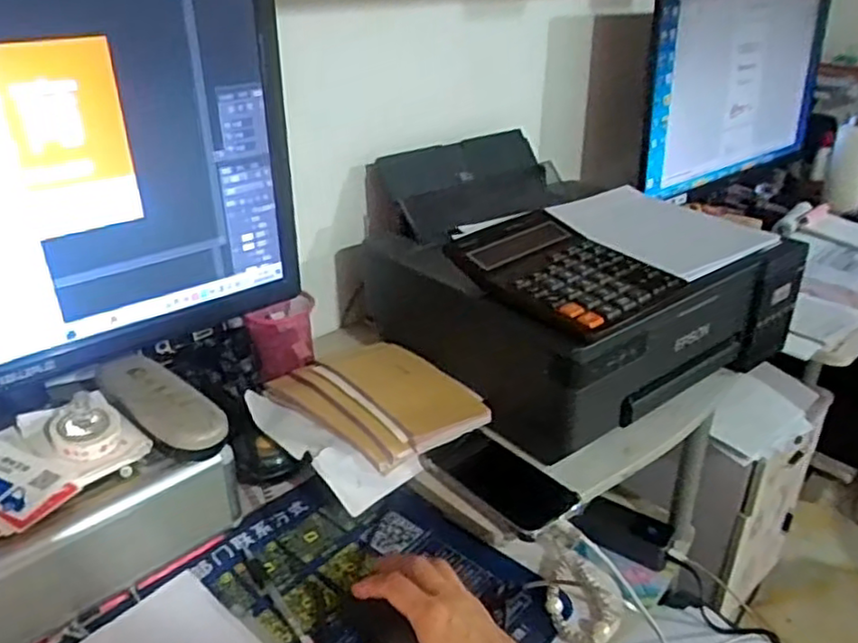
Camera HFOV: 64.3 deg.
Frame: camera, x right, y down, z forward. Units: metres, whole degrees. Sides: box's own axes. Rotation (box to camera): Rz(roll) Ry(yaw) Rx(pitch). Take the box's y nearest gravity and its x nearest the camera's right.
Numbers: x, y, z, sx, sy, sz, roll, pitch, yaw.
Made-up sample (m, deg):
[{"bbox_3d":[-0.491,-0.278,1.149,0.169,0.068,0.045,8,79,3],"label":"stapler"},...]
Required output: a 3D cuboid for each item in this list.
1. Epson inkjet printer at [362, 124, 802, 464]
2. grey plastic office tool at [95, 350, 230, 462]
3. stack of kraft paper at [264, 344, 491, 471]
[{"bbox_3d":[0.155,-0.079,0.860,0.422,0.199,0.437,-20,33,-33],"label":"Epson inkjet printer"},{"bbox_3d":[-0.242,0.079,0.619,0.147,0.049,0.057,21,35,36],"label":"grey plastic office tool"},{"bbox_3d":[-0.059,0.084,0.744,0.147,0.051,0.218,-24,35,-37],"label":"stack of kraft paper"}]

